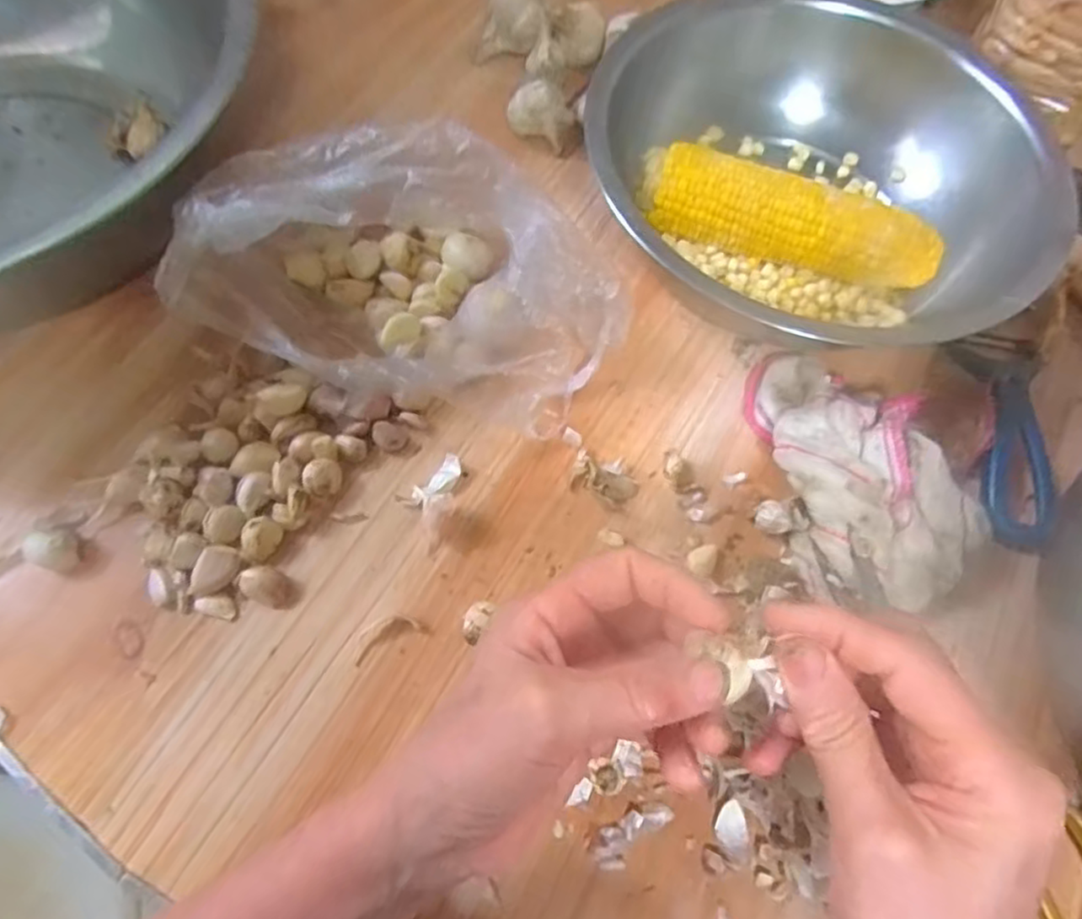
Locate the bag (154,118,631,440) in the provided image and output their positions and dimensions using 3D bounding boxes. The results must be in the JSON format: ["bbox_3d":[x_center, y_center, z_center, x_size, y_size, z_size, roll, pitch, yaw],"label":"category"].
[{"bbox_3d":[-0.076,-0.104,0.375,0.237,0.091,0.125,9,66,1],"label":"bag"}]

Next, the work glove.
[{"bbox_3d":[0.177,0.000,0.368,0.090,0.047,0.153,-6,66,-5],"label":"work glove"}]

